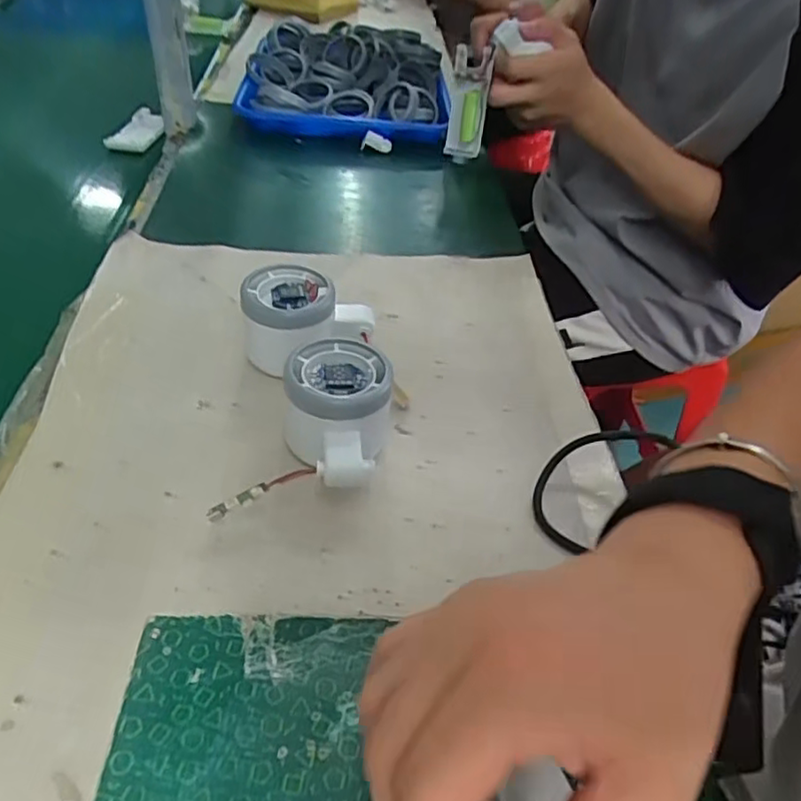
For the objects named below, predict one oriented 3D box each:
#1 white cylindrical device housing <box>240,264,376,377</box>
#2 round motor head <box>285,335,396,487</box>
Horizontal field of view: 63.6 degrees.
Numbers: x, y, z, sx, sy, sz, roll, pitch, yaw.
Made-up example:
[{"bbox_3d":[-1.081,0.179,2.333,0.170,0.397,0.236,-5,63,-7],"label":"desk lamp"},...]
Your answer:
[{"bbox_3d":[-0.060,-0.046,0.414,0.082,0.051,0.061,5,42,0],"label":"white cylindrical device housing"},{"bbox_3d":[-0.034,0.013,0.354,0.053,0.055,0.078,3,42,-2],"label":"round motor head"}]

